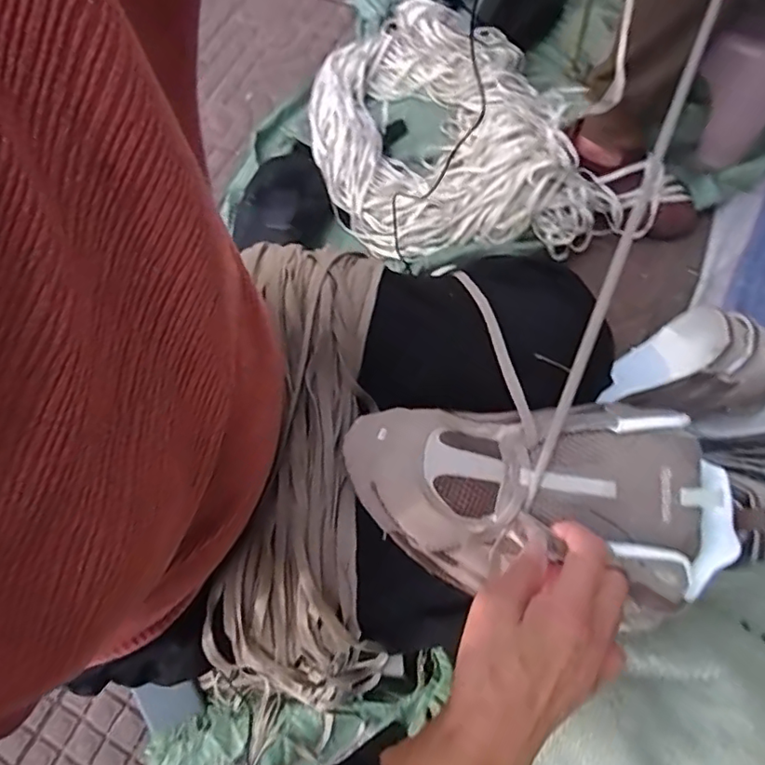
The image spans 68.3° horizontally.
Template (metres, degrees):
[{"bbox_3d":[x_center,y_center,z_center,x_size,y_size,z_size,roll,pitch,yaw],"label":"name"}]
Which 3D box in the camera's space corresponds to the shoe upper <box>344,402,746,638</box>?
[{"bbox_3d":[0.101,0.078,0.381,0.252,0.064,0.122,5,68,7],"label":"shoe upper"}]

